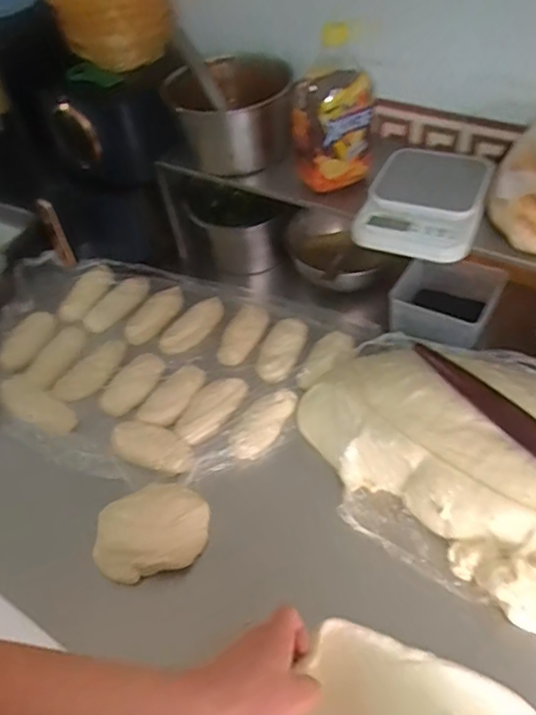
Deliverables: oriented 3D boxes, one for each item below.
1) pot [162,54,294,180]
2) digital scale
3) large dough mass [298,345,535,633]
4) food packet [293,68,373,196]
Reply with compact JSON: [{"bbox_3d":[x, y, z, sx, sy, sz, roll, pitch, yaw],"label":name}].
[{"bbox_3d":[-0.057,-0.384,0.876,0.187,0.129,0.193,-7,49,0],"label":"pot"},{"bbox_3d":[0.204,-0.206,0.713,0.146,0.044,0.189,17,53,19],"label":"digital scale"},{"bbox_3d":[0.269,0.121,0.658,0.488,0.069,0.289,28,57,26],"label":"large dough mass"},{"bbox_3d":[0.086,-0.306,0.746,0.102,0.138,0.081,-13,49,-5],"label":"food packet"}]

